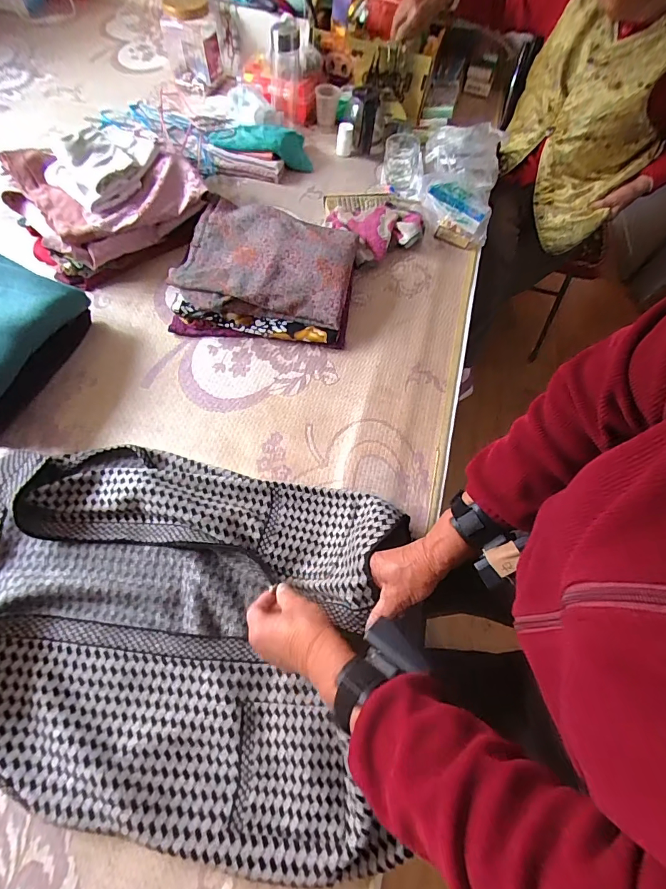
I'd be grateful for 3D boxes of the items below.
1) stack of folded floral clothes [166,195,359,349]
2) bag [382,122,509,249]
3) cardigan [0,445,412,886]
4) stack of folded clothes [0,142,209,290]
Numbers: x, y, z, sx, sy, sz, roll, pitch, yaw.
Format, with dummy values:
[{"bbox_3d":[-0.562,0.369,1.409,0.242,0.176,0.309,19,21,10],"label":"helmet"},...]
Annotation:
[{"bbox_3d":[-0.131,-0.334,0.780,0.333,0.081,0.294,7,64,1],"label":"stack of folded floral clothes"},{"bbox_3d":[0.243,-0.617,0.926,0.269,0.081,0.328,17,65,6],"label":"bag"},{"bbox_3d":[-0.210,0.218,0.506,0.619,0.099,0.429,11,64,4],"label":"cardigan"},{"bbox_3d":[-0.436,-0.476,0.805,0.336,0.111,0.283,-31,69,-16],"label":"stack of folded clothes"}]

